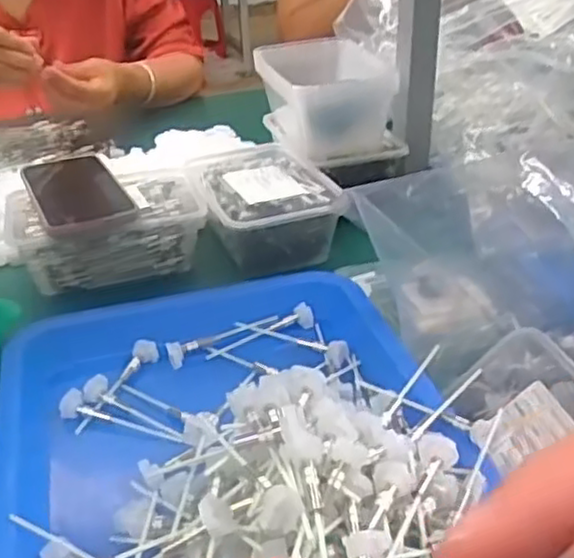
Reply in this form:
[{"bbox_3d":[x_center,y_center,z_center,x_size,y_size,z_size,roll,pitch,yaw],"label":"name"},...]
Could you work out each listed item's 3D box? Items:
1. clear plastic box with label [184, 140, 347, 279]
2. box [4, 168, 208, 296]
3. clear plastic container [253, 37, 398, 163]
[{"bbox_3d":[-0.028,-0.071,0.701,0.118,0.066,0.172,-11,32,-15],"label":"clear plastic box with label"},{"bbox_3d":[-0.164,-0.045,0.659,0.169,0.066,0.108,-9,32,-13],"label":"box"},{"bbox_3d":[0.043,-0.193,0.767,0.121,0.077,0.152,-7,31,-9],"label":"clear plastic container"}]

